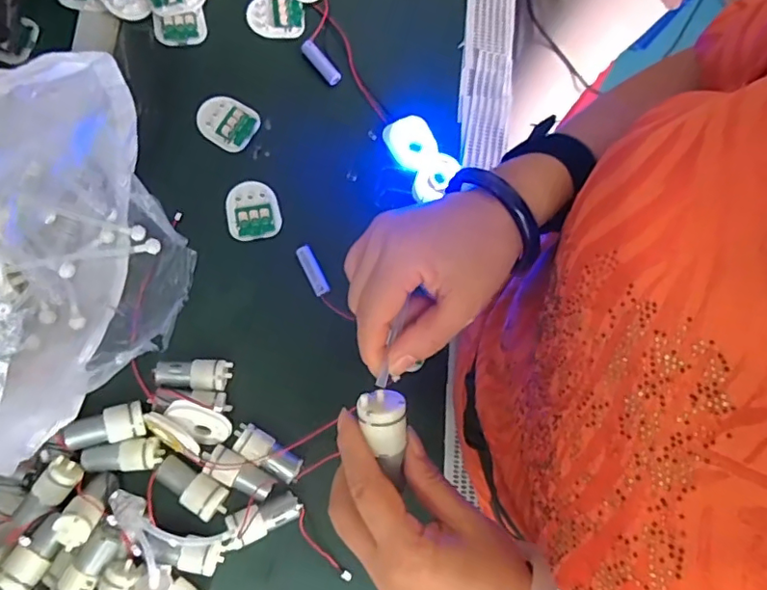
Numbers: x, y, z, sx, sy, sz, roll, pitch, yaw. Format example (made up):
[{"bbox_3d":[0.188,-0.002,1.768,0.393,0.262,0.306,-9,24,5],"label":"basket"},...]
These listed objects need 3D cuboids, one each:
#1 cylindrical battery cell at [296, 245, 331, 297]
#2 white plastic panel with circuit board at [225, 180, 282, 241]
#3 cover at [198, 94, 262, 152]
[{"bbox_3d":[-0.069,-0.024,0.537,0.014,0.014,0.051,-26,83,-10],"label":"cylindrical battery cell"},{"bbox_3d":[-0.129,-0.084,0.543,0.051,0.011,0.060,-11,80,-8],"label":"white plastic panel with circuit board"},{"bbox_3d":[-0.159,-0.177,0.560,0.062,0.014,0.051,30,78,1],"label":"cover"}]

